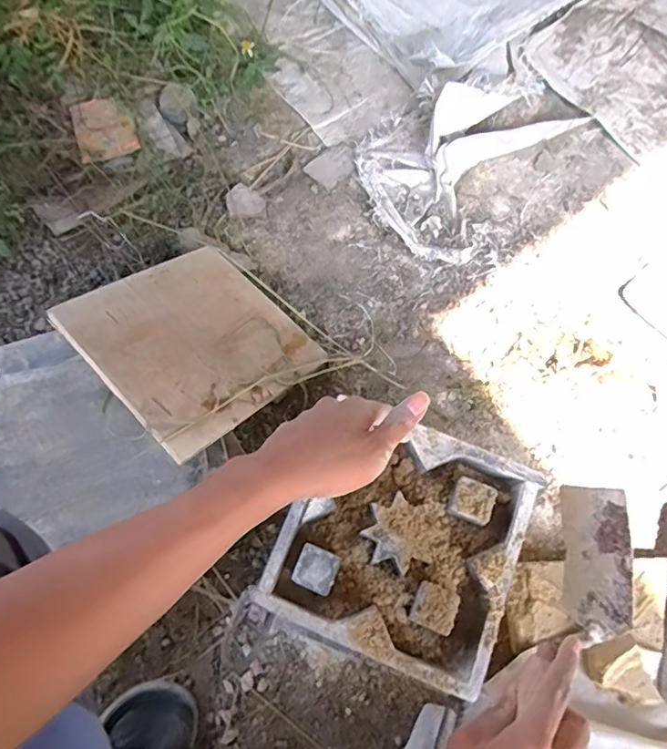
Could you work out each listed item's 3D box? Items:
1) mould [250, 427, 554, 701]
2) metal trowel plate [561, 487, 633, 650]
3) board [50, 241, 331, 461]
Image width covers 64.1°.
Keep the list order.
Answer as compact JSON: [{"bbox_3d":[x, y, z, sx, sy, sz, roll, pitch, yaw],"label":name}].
[{"bbox_3d":[0.071,0.173,0.556,0.225,0.068,0.226,22,74,9],"label":"mould"},{"bbox_3d":[0.214,0.155,0.440,0.011,0.065,0.117,8,77,-22],"label":"metal trowel plate"},{"bbox_3d":[-0.170,-0.046,0.670,0.241,0.009,0.249,45,51,10],"label":"board"}]

